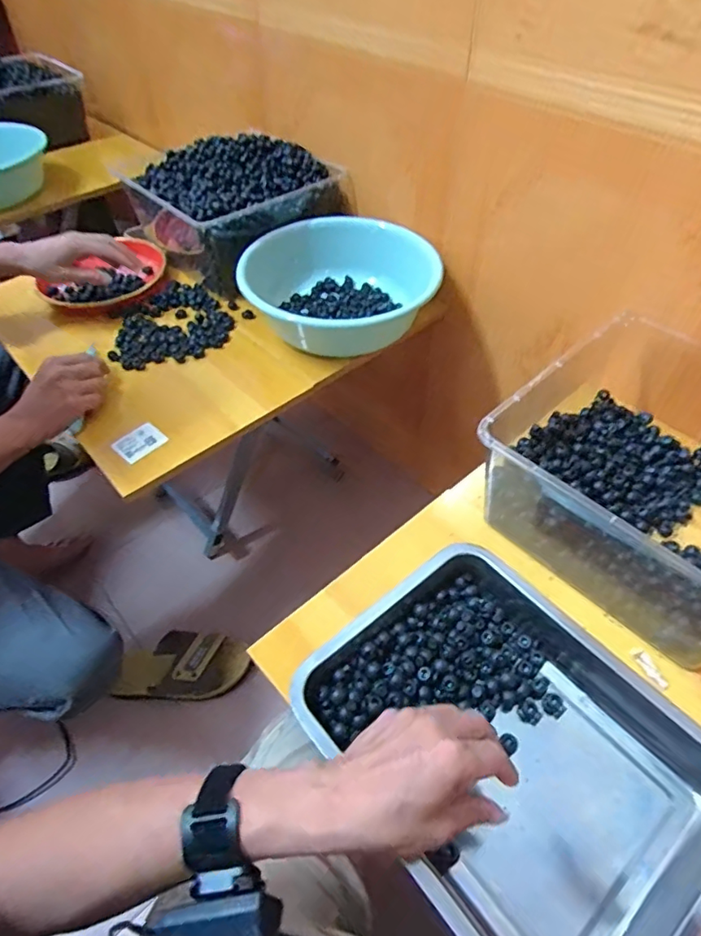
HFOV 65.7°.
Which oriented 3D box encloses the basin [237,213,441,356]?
[{"bbox_3d":[-0.024,-0.299,0.863,0.292,0.127,0.233,-10,50,-7],"label":"basin"}]

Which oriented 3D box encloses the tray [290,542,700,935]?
[{"bbox_3d":[0.138,0.225,0.456,0.256,0.048,0.307,-34,57,-24],"label":"tray"}]

